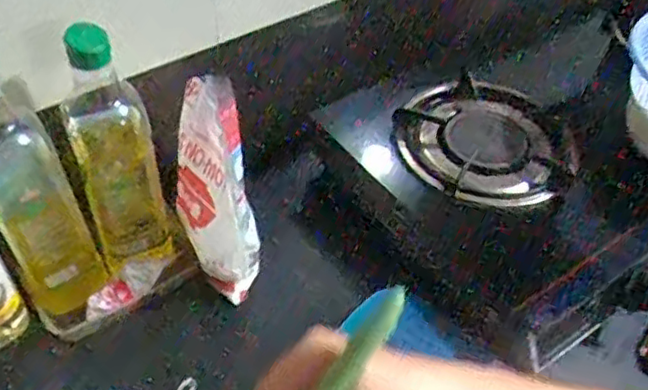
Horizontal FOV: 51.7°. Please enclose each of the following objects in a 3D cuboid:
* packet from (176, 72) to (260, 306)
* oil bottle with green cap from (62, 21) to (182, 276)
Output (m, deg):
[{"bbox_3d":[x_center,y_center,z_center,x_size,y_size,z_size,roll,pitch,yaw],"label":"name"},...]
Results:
[{"bbox_3d":[-0.109,0.000,0.666,0.071,0.229,0.095,-8,14,-11],"label":"packet"},{"bbox_3d":[-0.192,-0.039,0.616,0.075,0.242,0.077,-17,51,-18],"label":"oil bottle with green cap"}]

